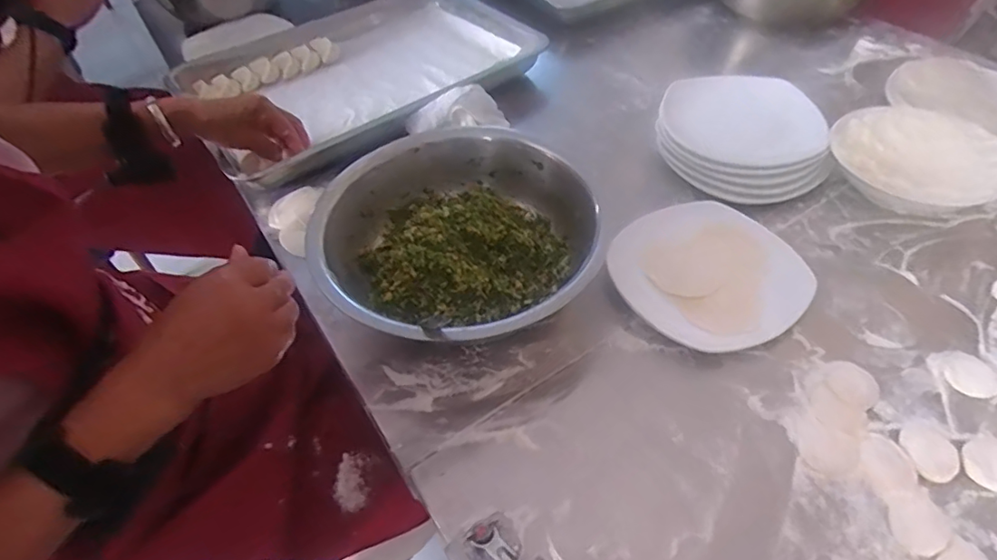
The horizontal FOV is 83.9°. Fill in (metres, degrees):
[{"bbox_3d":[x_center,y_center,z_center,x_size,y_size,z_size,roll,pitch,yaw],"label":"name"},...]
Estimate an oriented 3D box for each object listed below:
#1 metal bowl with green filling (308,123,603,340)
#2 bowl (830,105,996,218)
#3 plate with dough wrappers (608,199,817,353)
[{"bbox_3d":[-0.039,-0.036,0.563,0.264,0.084,0.278,-2,49,2],"label":"metal bowl with green filling"},{"bbox_3d":[0.462,-0.133,0.621,0.164,0.054,0.150,-2,49,2],"label":"bowl"},{"bbox_3d":[0.208,-0.009,0.554,0.176,0.028,0.172,-2,49,2],"label":"plate with dough wrappers"}]

